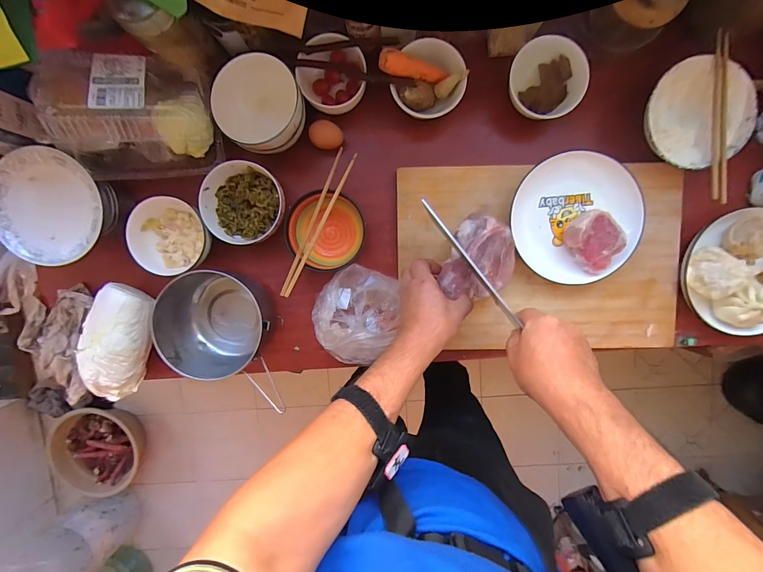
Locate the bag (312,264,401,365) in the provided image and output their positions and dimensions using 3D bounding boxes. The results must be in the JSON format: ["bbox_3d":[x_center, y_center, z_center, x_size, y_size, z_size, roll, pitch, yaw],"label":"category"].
[{"bbox_3d":[-0.036,0.040,0.537,0.125,0.104,0.140,43,96,-4],"label":"bag"}]

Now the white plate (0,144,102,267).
[{"bbox_3d":[-0.491,-0.120,0.506,0.152,0.026,0.163,0,97,1],"label":"white plate"}]

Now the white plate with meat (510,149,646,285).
[{"bbox_3d":[0.306,-0.106,0.538,0.189,0.045,0.201,0,97,1],"label":"white plate with meat"}]

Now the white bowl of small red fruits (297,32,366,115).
[{"bbox_3d":[-0.072,-0.321,0.532,0.102,0.045,0.097,0,97,1],"label":"white bowl of small red fruits"}]

